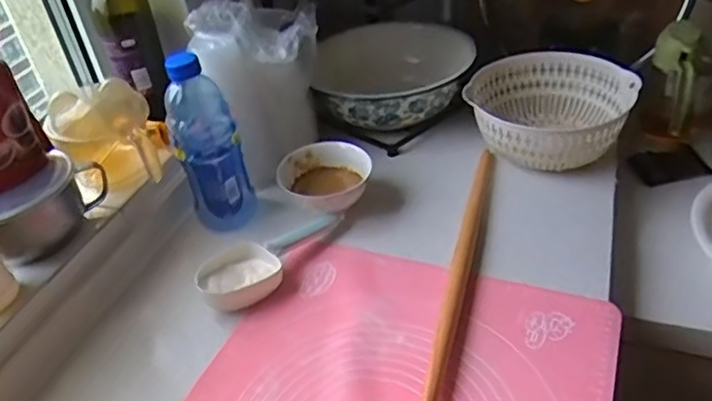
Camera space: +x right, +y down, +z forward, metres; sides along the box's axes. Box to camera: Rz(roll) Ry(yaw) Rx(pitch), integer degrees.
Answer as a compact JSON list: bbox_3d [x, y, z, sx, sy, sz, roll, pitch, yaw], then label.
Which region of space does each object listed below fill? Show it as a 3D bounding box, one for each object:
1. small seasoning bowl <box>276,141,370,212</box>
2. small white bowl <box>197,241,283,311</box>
[{"bbox_3d":[-0.041,-0.025,0.860,0.121,0.067,0.119,-5,38,4],"label":"small seasoning bowl"},{"bbox_3d":[-0.135,0.098,0.739,0.094,0.050,0.068,-21,40,-17],"label":"small white bowl"}]

